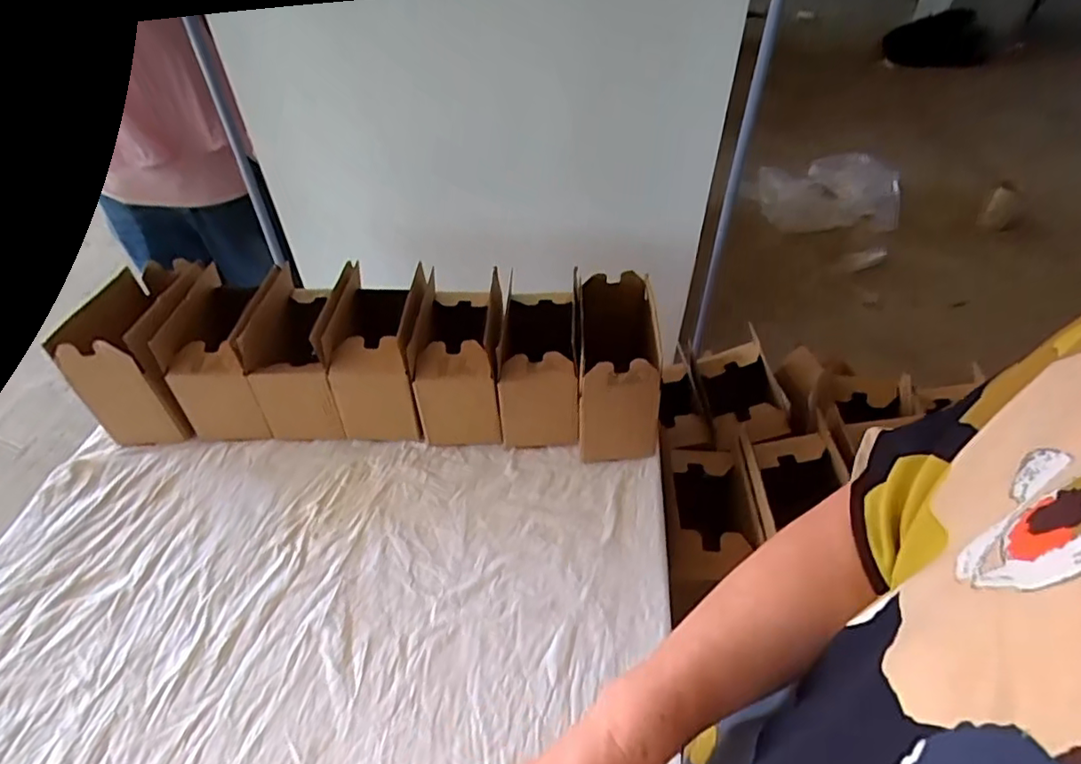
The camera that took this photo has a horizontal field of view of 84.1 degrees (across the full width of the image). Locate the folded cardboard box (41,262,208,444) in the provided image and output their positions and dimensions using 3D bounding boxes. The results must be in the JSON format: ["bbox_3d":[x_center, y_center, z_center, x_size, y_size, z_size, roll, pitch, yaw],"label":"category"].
[{"bbox_3d":[-0.567,-0.058,0.894,0.130,0.212,0.228,0,42,0],"label":"folded cardboard box"}]

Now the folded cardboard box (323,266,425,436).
[{"bbox_3d":[-0.228,-0.042,0.883,0.127,0.186,0.211,-3,42,-3],"label":"folded cardboard box"}]

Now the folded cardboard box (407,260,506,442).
[{"bbox_3d":[-0.114,-0.030,0.887,0.113,0.173,0.196,-1,42,-1],"label":"folded cardboard box"}]

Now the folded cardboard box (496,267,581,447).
[{"bbox_3d":[-0.002,-0.014,0.883,0.109,0.149,0.179,1,42,1],"label":"folded cardboard box"}]

